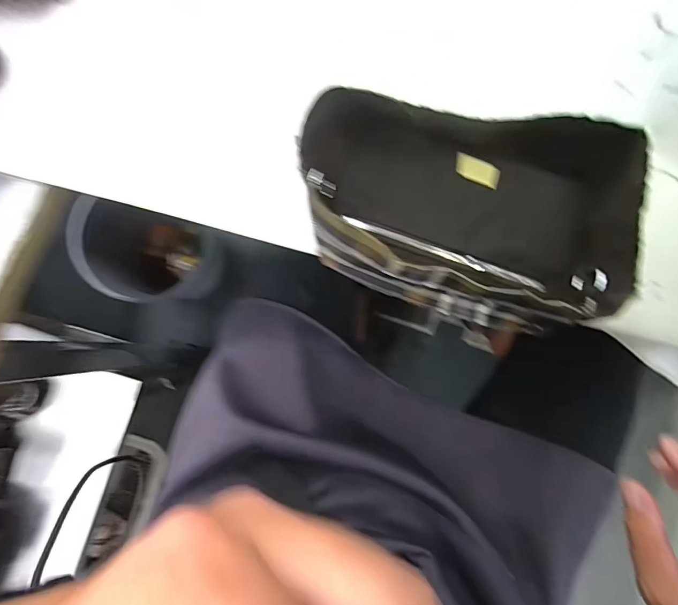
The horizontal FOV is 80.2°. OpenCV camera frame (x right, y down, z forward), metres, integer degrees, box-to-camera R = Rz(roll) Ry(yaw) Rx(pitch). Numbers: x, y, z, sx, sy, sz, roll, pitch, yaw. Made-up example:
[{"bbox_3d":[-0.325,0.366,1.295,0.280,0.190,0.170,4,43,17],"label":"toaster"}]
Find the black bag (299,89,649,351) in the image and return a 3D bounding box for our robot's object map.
[{"bbox_3d":[0.079,-0.057,0.272,0.215,0.076,0.125,12,84,-2],"label":"black bag"}]

